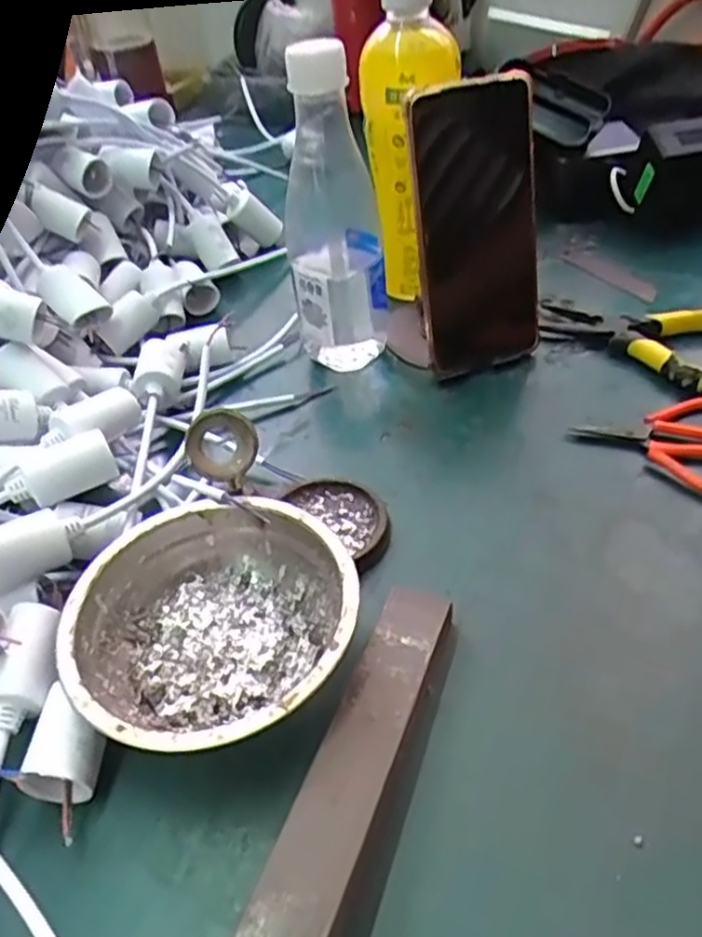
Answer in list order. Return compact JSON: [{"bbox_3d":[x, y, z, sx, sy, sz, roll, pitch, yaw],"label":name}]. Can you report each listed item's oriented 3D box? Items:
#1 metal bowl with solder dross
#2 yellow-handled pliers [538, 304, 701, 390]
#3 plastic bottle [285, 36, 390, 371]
[{"bbox_3d":[-0.060,0.073,0.327,0.124,0.040,0.122,-3,44,3],"label":"metal bowl with solder dross"},{"bbox_3d":[0.189,-0.081,0.461,0.140,0.025,0.071,16,48,22],"label":"yellow-handled pliers"},{"bbox_3d":[-0.011,-0.160,0.457,0.060,0.193,0.073,-6,44,0],"label":"plastic bottle"}]

